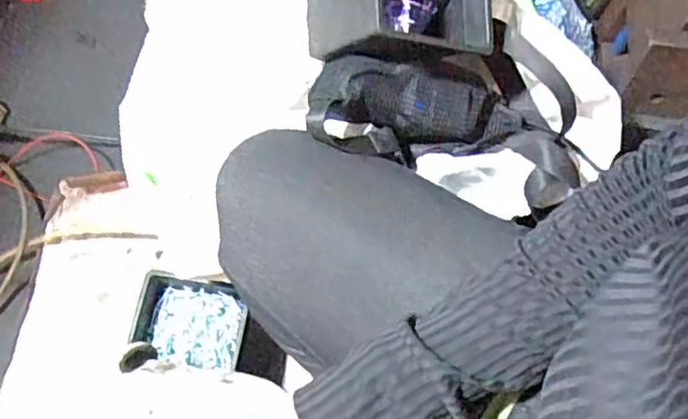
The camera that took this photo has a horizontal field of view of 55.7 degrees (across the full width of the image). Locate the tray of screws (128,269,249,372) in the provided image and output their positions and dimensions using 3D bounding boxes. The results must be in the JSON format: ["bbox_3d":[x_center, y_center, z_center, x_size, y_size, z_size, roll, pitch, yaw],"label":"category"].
[{"bbox_3d":[-0.184,0.135,0.780,0.131,0.041,0.108,9,68,2],"label":"tray of screws"}]

